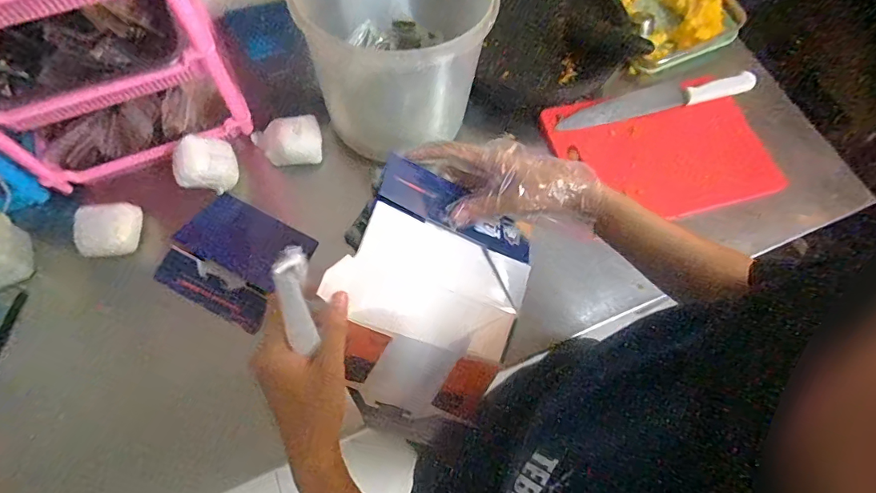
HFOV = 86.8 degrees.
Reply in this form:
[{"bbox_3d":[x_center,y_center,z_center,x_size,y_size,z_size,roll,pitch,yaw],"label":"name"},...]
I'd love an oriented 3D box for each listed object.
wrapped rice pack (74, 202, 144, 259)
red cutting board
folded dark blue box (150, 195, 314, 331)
[{"bbox_3d":[-0.477,-0.024,0.666,0.090,0.032,0.072,-9,68,-6],"label":"wrapped rice pack"},{"bbox_3d":[0.392,-0.165,0.801,0.383,0.018,0.246,-17,80,-9],"label":"red cutting board"},{"bbox_3d":[-0.293,0.017,0.674,0.167,0.030,0.160,26,69,8],"label":"folded dark blue box"}]

